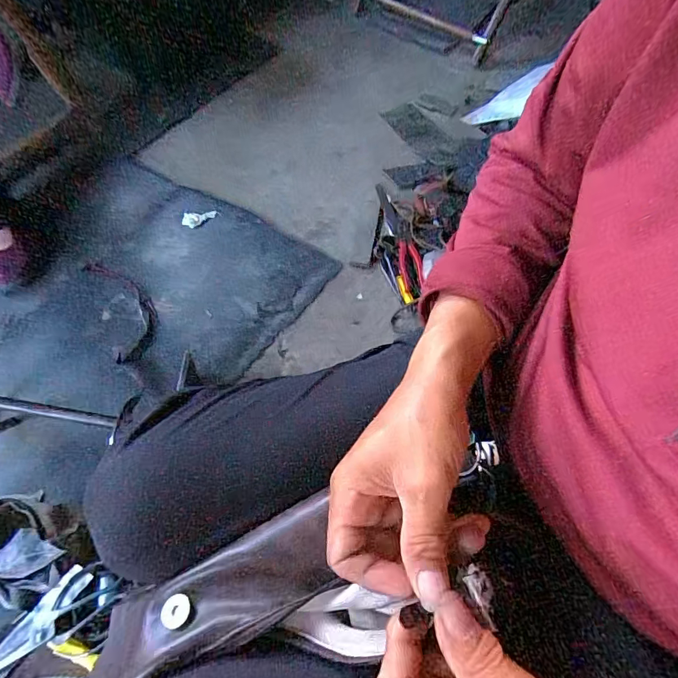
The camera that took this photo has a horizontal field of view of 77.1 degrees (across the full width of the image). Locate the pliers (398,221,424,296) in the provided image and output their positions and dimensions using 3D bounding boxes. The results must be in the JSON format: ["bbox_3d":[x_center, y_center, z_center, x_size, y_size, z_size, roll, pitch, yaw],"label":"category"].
[{"bbox_3d":[0.153,-0.177,0.925,0.044,0.018,0.185,-4,61,-5],"label":"pliers"}]

